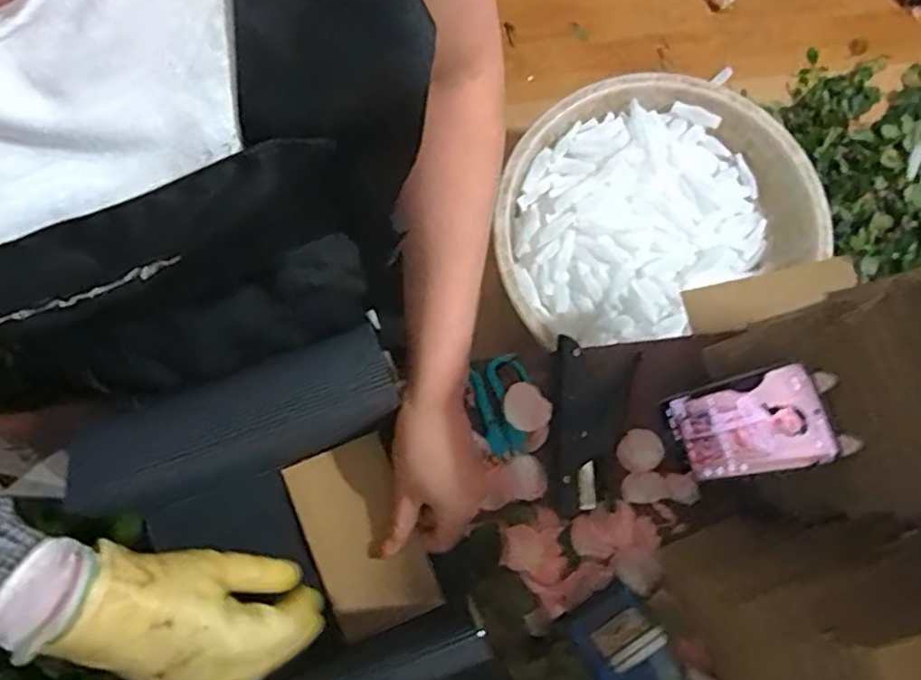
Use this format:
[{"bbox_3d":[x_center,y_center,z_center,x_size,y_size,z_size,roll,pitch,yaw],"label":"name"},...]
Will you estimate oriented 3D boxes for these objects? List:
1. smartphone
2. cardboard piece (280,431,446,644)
[{"bbox_3d":[0.218,0.067,0.528,0.007,0.150,0.074,-12,79,-26],"label":"smartphone"},{"bbox_3d":[-0.077,0.152,0.524,0.080,0.006,0.139,-23,81,-5],"label":"cardboard piece"}]

